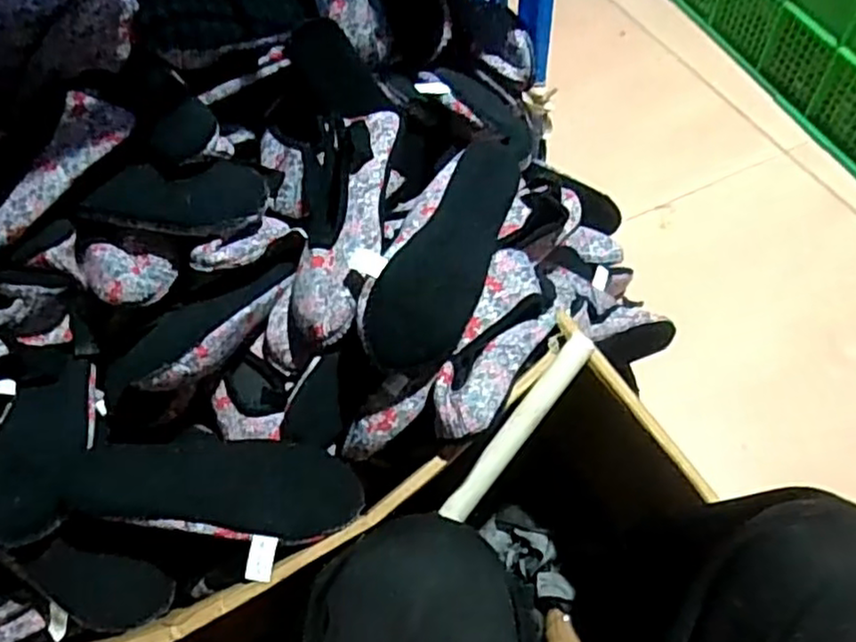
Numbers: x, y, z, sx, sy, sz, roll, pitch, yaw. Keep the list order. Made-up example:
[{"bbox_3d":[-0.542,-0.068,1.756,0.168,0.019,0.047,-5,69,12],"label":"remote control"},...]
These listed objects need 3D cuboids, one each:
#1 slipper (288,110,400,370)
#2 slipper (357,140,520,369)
[{"bbox_3d":[-0.086,-0.093,0.676,0.096,0.066,0.262,5,72,6],"label":"slipper"},{"bbox_3d":[0.014,-0.063,0.651,0.099,0.055,0.254,37,68,-20],"label":"slipper"}]

